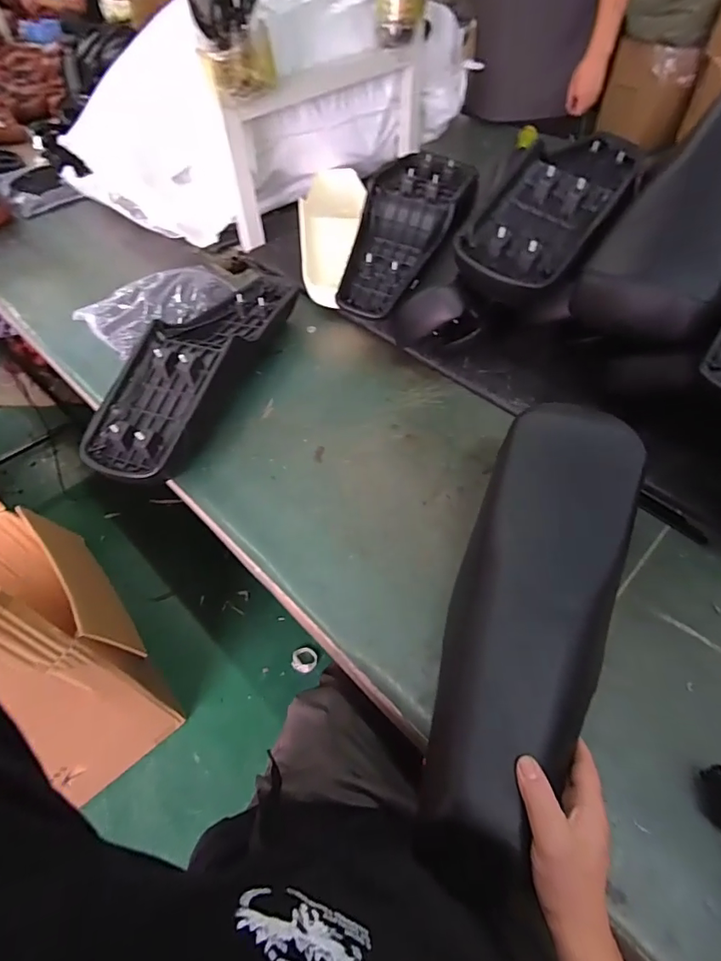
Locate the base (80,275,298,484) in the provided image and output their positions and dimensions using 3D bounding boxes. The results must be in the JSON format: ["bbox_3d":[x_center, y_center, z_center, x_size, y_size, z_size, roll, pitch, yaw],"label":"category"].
[{"bbox_3d":[-0.281,-0.218,0.887,0.177,0.112,0.526,16,54,15],"label":"base"}]

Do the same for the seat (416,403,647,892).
[{"bbox_3d":[0.183,0.132,0.527,0.160,0.085,0.473,18,67,16],"label":"seat"}]

